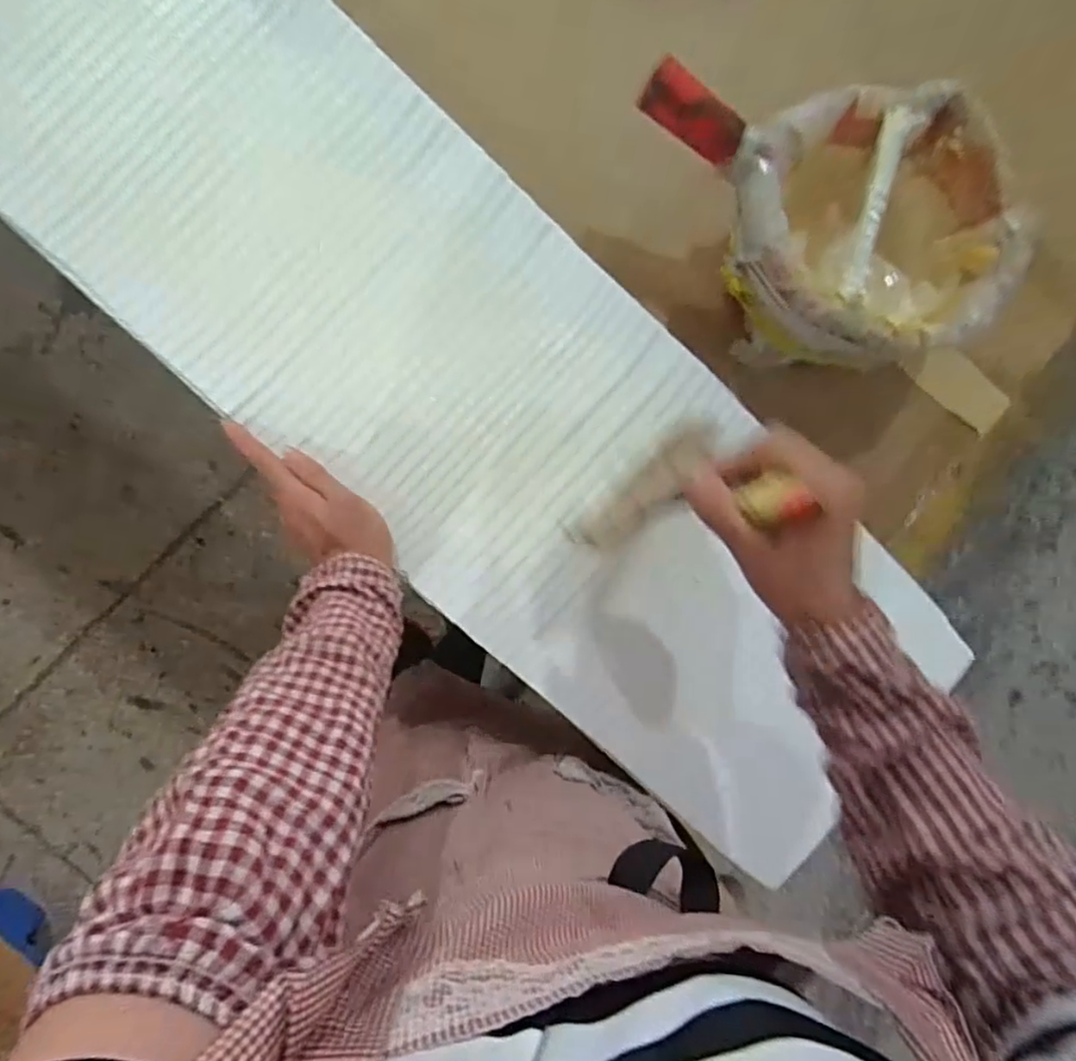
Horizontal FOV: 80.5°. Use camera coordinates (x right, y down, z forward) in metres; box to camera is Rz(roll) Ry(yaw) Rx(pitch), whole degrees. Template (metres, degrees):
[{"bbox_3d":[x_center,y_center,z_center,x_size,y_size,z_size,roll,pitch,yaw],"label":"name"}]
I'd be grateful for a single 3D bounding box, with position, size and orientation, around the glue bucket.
[{"bbox_3d":[0.249,-0.226,0.501,0.198,0.094,0.184,-15,93,-6],"label":"glue bucket"}]

